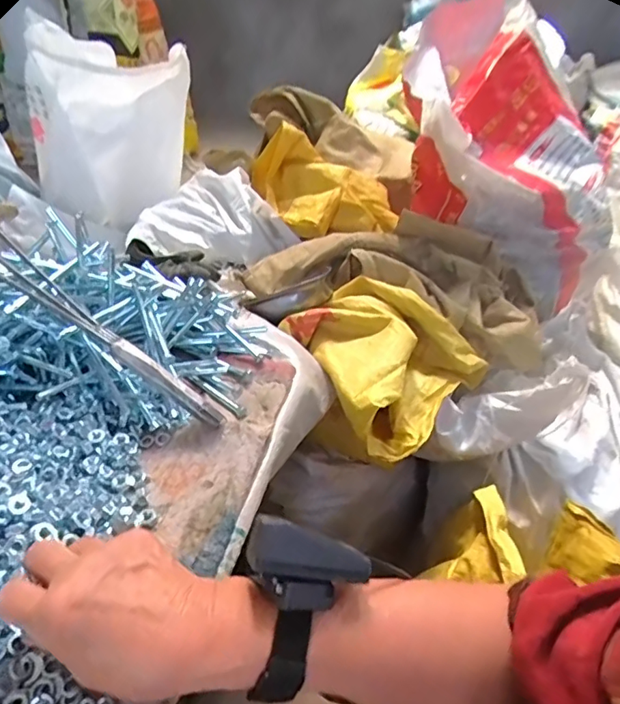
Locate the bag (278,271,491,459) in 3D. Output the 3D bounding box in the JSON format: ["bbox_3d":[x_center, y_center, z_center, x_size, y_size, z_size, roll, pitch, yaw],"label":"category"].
[{"bbox_3d":[0.082,0.007,0.627,0.188,0.093,0.225,27,41,26],"label":"bag"}]

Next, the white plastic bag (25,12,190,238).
[{"bbox_3d":[-0.428,-0.470,1.110,0.240,0.328,0.323,-22,44,-32],"label":"white plastic bag"}]

